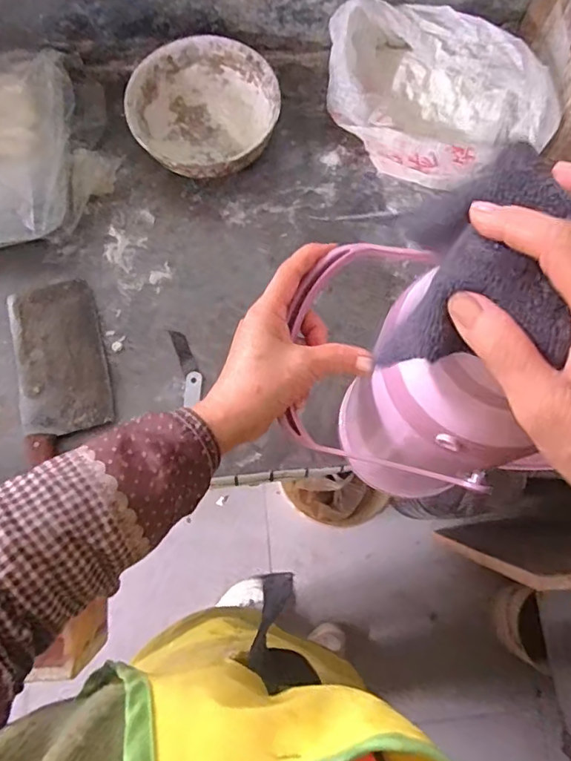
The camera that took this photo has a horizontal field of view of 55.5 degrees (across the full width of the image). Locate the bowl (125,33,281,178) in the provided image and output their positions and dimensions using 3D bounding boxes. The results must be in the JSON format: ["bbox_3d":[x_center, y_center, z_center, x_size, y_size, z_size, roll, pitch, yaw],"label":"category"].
[{"bbox_3d":[-0.105,-0.350,0.717,0.186,0.058,0.187,0,75,-1],"label":"bowl"}]

